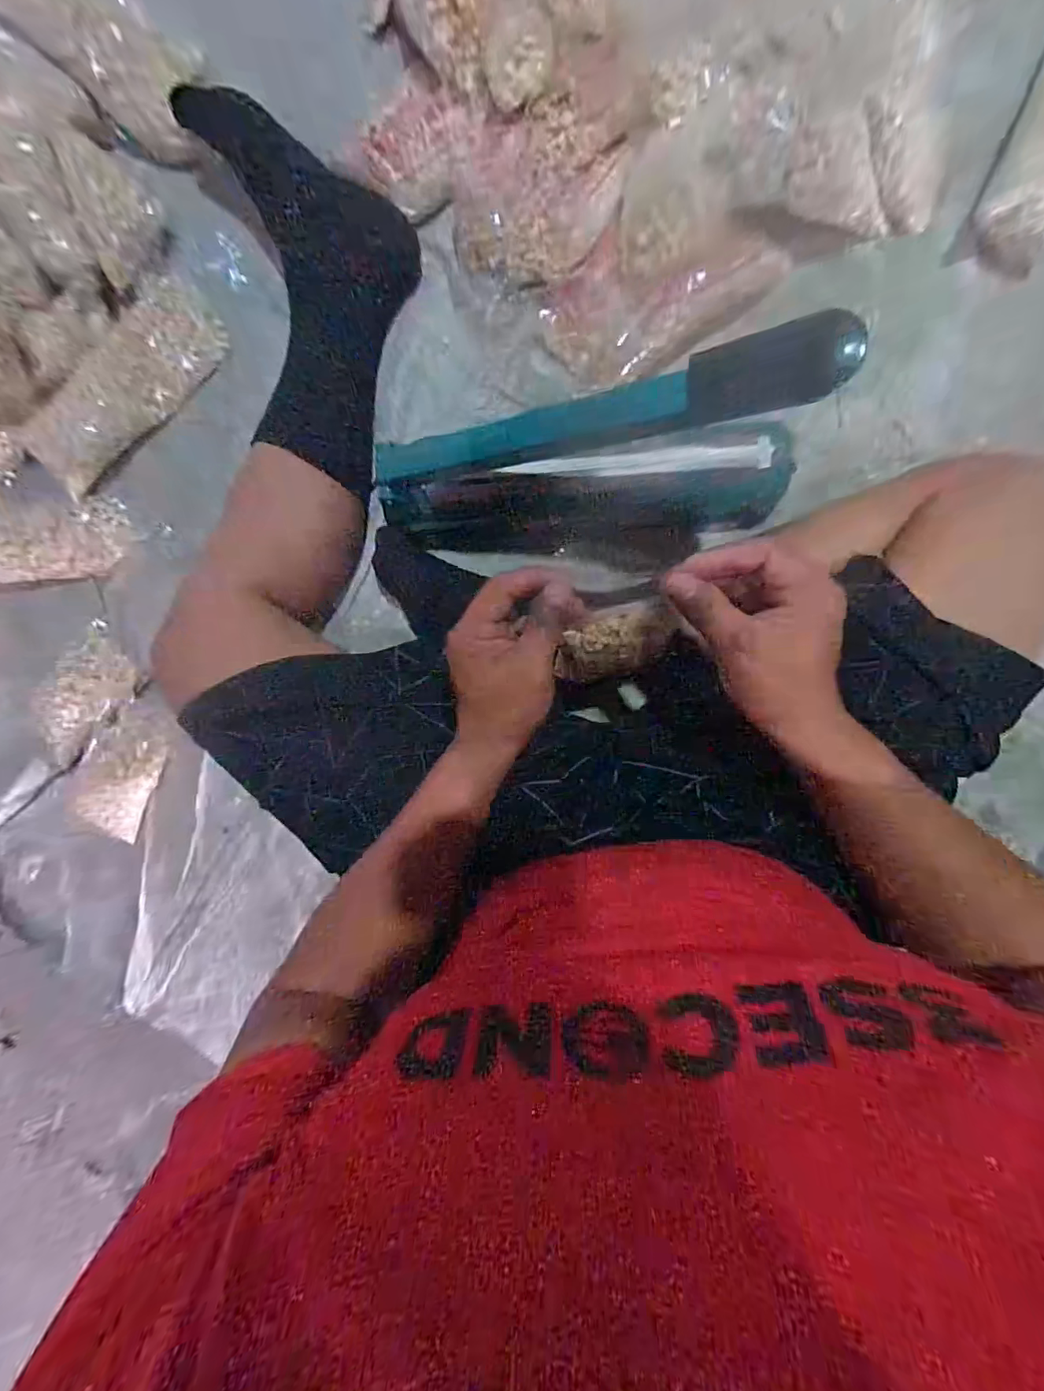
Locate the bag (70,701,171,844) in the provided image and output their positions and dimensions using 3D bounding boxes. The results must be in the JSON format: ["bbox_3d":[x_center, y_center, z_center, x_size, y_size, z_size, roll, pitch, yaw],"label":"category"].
[{"bbox_3d":[-0.476,0.090,0.604,0.078,0.025,0.167,30,98,2],"label":"bag"}]

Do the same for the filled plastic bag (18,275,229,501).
[{"bbox_3d":[-0.436,-0.341,0.556,0.104,0.048,0.251,45,99,0],"label":"filled plastic bag"}]

